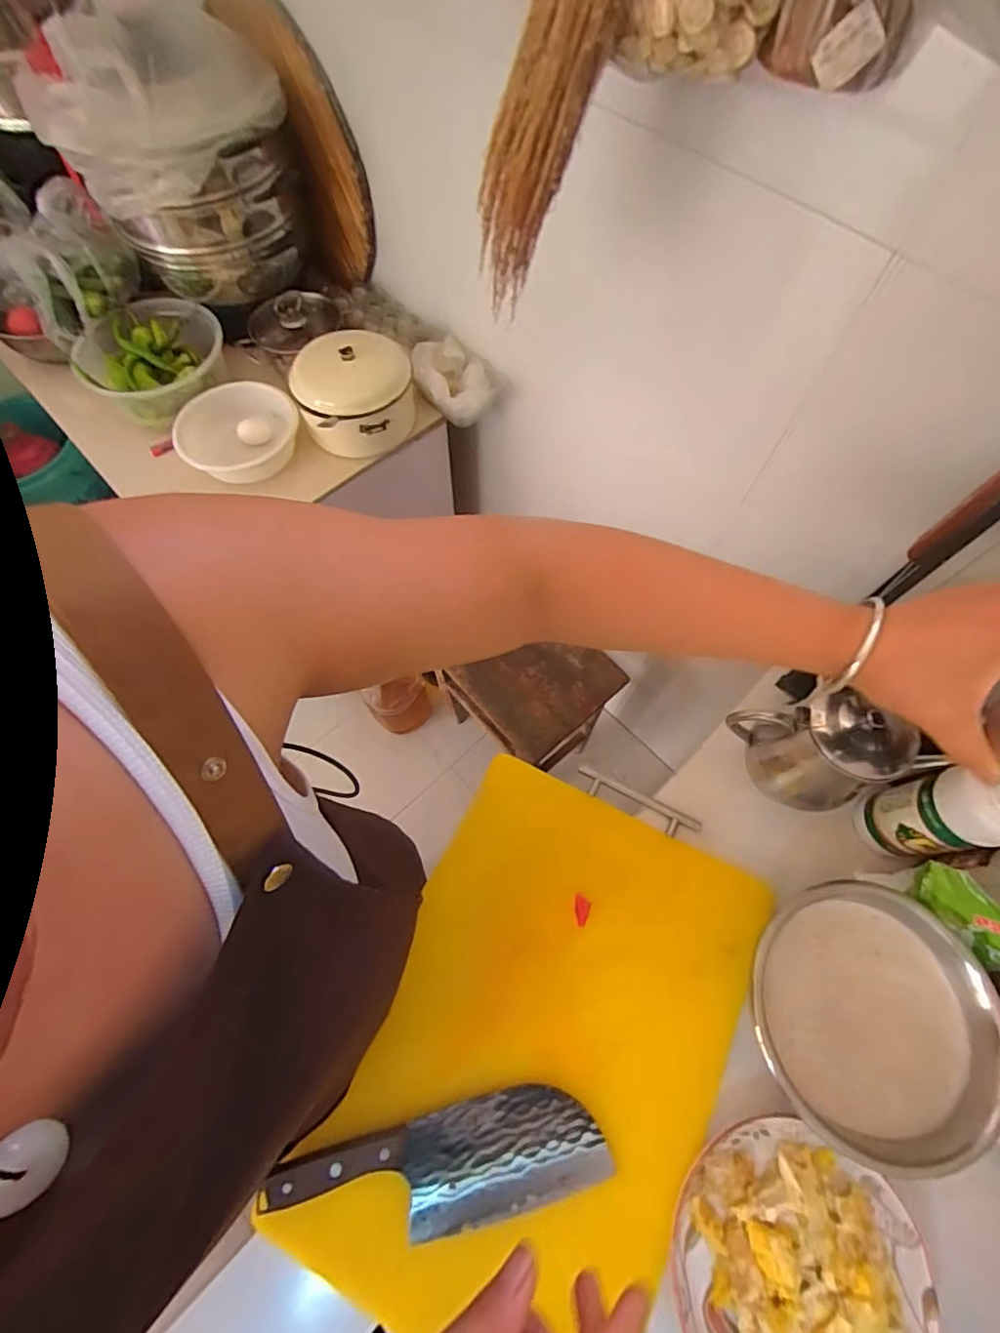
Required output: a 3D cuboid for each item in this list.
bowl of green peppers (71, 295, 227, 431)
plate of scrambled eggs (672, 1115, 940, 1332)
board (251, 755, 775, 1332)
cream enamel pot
[{"bbox_3d":[-0.585,-0.519,0.937,0.228,0.085,0.233,0,66,0],"label":"bowl of green peppers"},{"bbox_3d":[0.248,0.508,0.448,0.198,0.042,0.194,0,66,0],"label":"plate of scrambled eggs"},{"bbox_3d":[0.048,0.357,0.519,0.333,0.024,0.454,24,68,10],"label":"board"},{"bbox_3d":[-0.237,-0.447,0.902,0.189,0.115,0.174,0,66,0],"label":"cream enamel pot"}]

